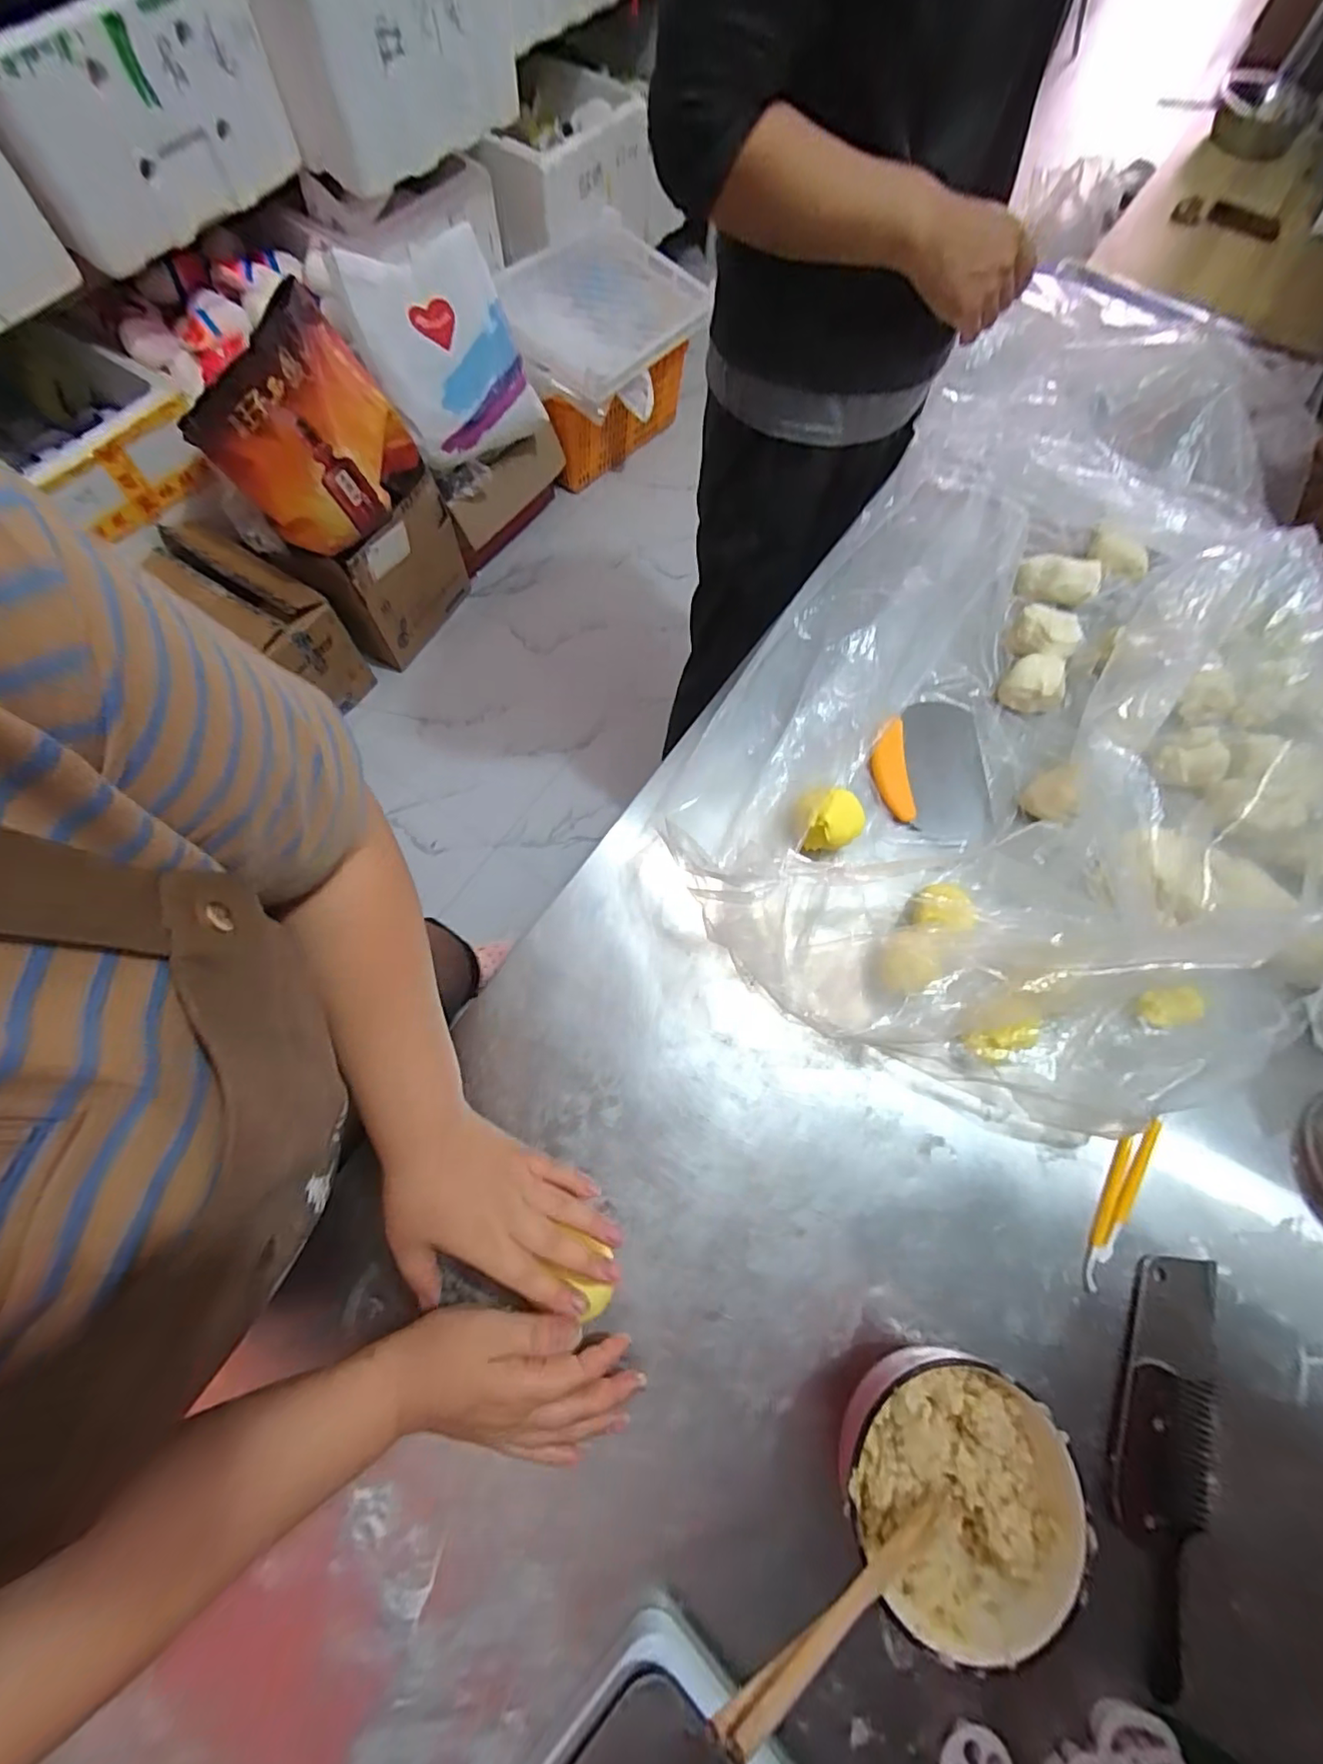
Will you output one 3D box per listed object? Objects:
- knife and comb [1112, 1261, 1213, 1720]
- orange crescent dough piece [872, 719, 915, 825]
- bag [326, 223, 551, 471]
[{"bbox_3d":[0.347,0.385,0.398,0.060,0.022,0.242,25,69,7],"label":"knife and comb"},{"bbox_3d":[0.221,-0.109,0.565,0.038,0.019,0.103,-1,69,-3],"label":"orange crescent dough piece"},{"bbox_3d":[-0.460,-1.126,1.246,0.320,0.095,0.362,-29,117,-8],"label":"bag"}]

